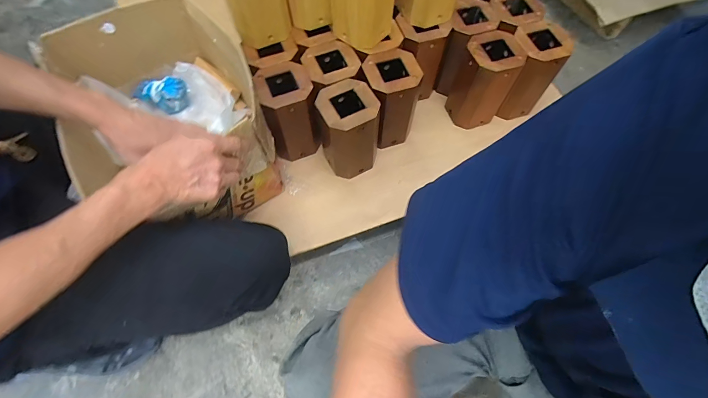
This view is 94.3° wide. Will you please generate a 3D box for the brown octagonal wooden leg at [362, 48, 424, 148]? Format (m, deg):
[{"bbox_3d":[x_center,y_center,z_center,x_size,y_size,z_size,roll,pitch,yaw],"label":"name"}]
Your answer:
[{"bbox_3d":[0.070,-0.190,0.649,0.095,0.168,0.107,0,65,0],"label":"brown octagonal wooden leg"}]

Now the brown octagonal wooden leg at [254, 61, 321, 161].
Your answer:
[{"bbox_3d":[-0.122,-0.168,0.647,0.094,0.163,0.100,-9,65,-4],"label":"brown octagonal wooden leg"}]

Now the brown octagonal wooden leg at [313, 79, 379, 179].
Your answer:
[{"bbox_3d":[-0.010,-0.125,0.630,0.104,0.176,0.101,-9,65,-4],"label":"brown octagonal wooden leg"}]

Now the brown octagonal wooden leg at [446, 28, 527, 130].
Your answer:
[{"bbox_3d":[0.256,-0.235,0.668,0.110,0.159,0.114,26,68,12],"label":"brown octagonal wooden leg"}]

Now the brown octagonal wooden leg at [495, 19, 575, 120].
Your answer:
[{"bbox_3d":[0.346,-0.260,0.677,0.103,0.157,0.105,-9,65,-4],"label":"brown octagonal wooden leg"}]

